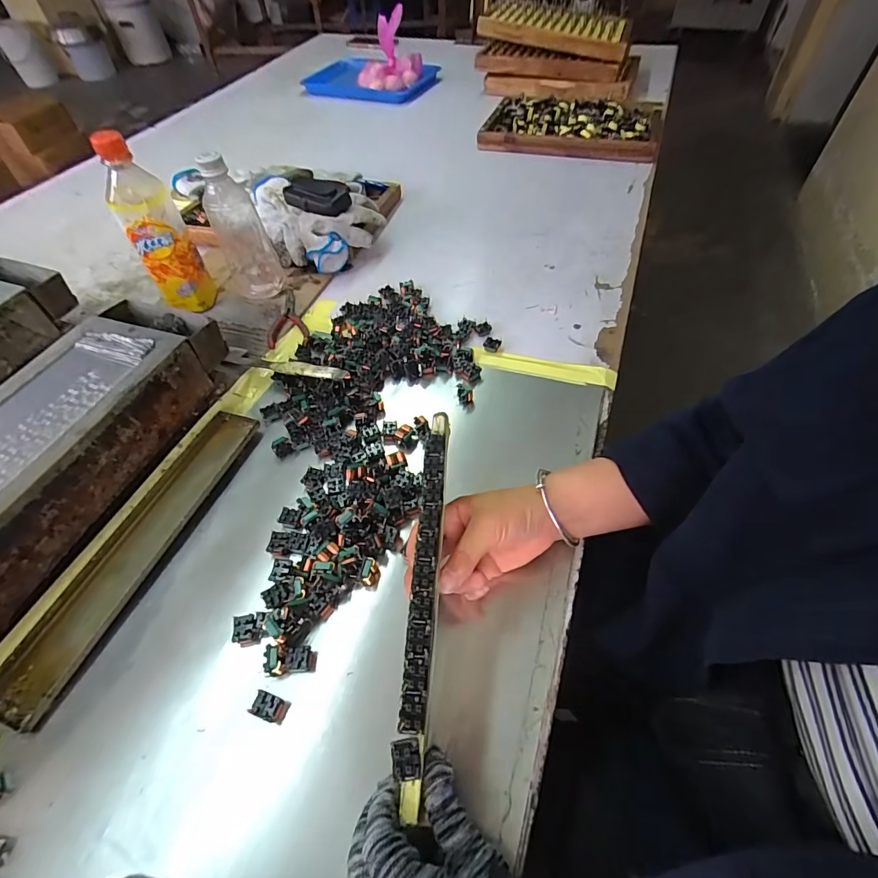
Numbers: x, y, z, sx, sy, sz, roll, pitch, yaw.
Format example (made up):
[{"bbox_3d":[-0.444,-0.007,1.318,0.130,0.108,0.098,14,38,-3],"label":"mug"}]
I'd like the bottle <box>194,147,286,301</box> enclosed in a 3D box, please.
[{"bbox_3d":[-0.261,-0.272,0.576,0.070,0.172,0.056,-24,56,-15],"label":"bottle"}]

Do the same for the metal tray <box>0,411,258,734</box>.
[{"bbox_3d":[-0.272,0.091,0.403,0.059,0.013,0.298,15,54,11],"label":"metal tray"}]

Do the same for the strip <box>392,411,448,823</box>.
[{"bbox_3d":[-0.009,0.096,0.296,0.017,0.017,0.246,2,64,6],"label":"strip"}]

